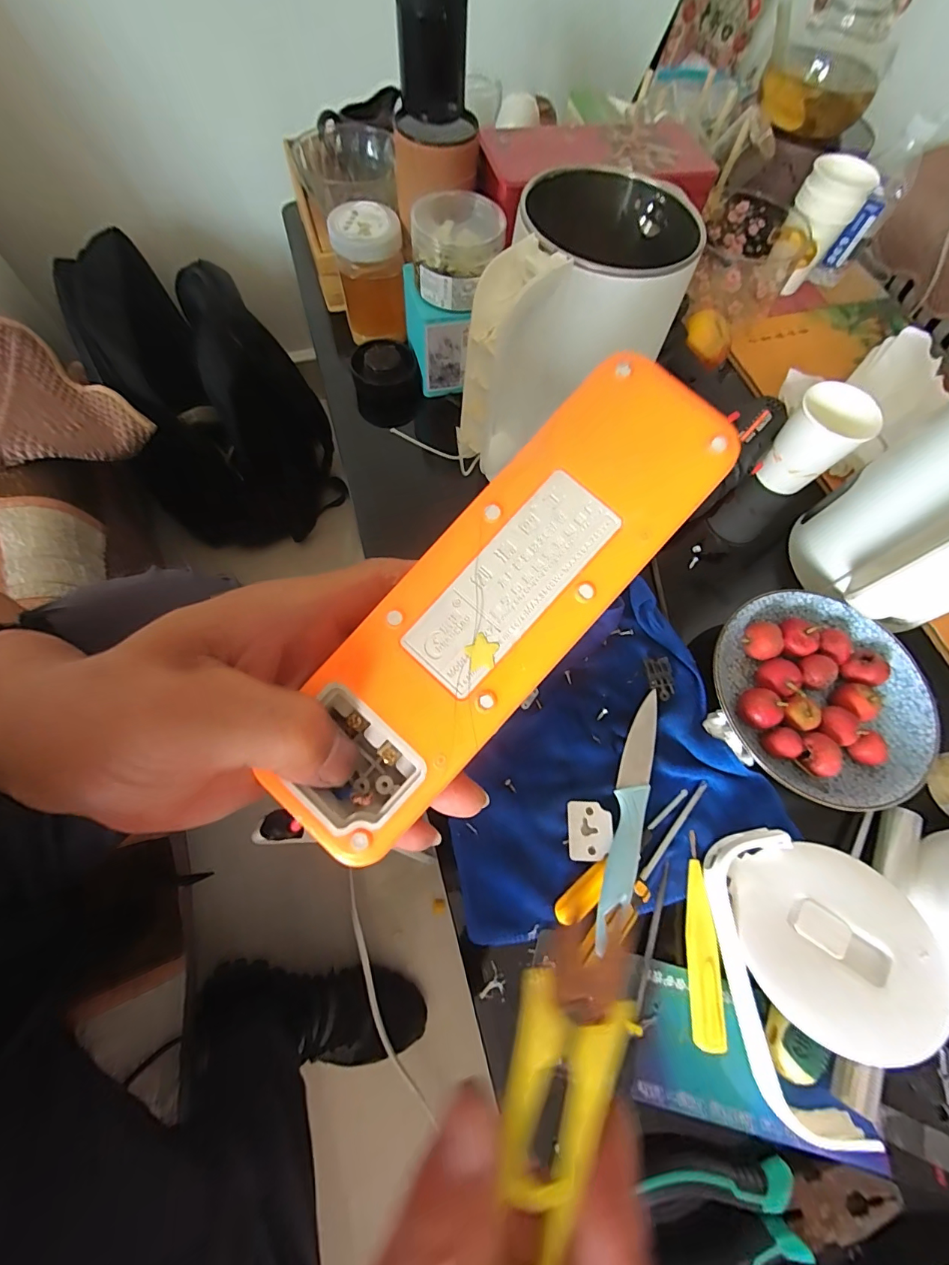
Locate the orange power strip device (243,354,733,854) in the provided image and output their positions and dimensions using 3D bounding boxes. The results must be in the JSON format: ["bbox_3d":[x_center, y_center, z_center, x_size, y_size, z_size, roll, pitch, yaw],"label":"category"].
[{"bbox_3d":[0.007,-0.008,0.152,0.052,0.024,0.184,40,90,15],"label":"orange power strip device"}]

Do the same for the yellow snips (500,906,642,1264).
[{"bbox_3d":[0.022,0.120,0.118,0.030,0.009,0.086,17,75,6],"label":"yellow snips"}]

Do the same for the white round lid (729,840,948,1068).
[{"bbox_3d":[0.241,0.206,0.299,0.113,0.008,0.115,-6,48,7],"label":"white round lid"}]

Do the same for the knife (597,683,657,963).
[{"bbox_3d":[0.115,0.131,0.334,0.021,0.021,0.183,20,69,4],"label":"knife"}]

